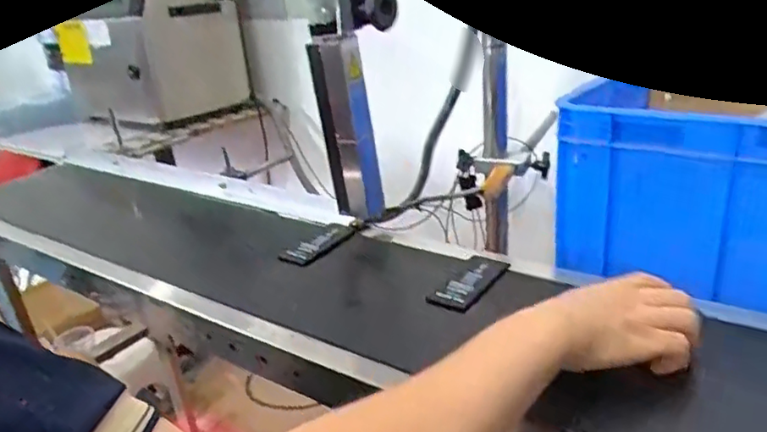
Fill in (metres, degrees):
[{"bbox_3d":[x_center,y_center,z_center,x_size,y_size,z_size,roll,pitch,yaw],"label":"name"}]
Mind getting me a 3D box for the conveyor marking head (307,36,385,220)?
[{"bbox_3d":[-0.040,-0.096,0.695,0.060,0.209,0.036,-5,23,1],"label":"conveyor marking head"}]

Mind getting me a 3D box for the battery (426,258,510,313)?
[{"bbox_3d":[0.088,0.069,0.616,0.042,0.010,0.105,22,34,27],"label":"battery"}]

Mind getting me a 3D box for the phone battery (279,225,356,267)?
[{"bbox_3d":[-0.074,0.033,0.726,0.047,0.011,0.096,12,28,36],"label":"phone battery"}]

